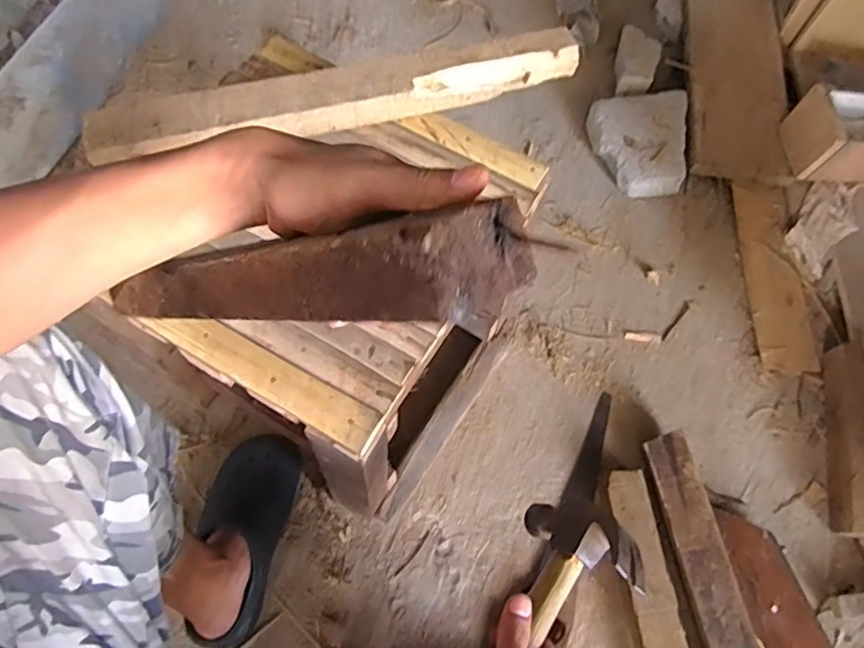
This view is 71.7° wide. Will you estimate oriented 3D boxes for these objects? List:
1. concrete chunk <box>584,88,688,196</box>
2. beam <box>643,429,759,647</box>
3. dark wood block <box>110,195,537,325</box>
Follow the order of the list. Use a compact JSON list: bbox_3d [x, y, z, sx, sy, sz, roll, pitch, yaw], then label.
[{"bbox_3d":[0.385,-0.349,1.135,0.171,0.067,0.219,8,65,1],"label":"concrete chunk"},{"bbox_3d":[0.380,0.375,0.785,0.064,0.027,0.458,-9,66,-7],"label":"beam"},{"bbox_3d":[-0.095,-0.023,0.333,0.324,0.057,0.055,-1,56,43],"label":"dark wood block"}]

